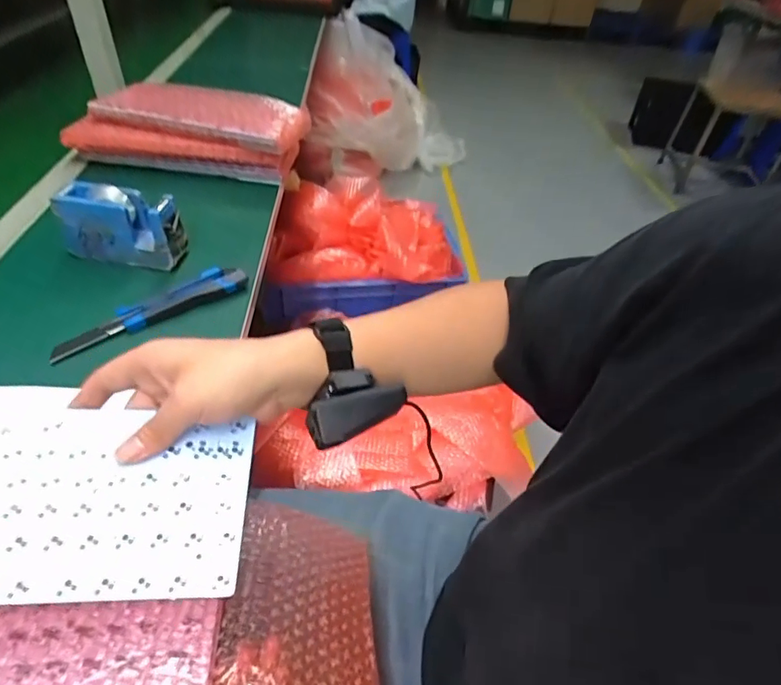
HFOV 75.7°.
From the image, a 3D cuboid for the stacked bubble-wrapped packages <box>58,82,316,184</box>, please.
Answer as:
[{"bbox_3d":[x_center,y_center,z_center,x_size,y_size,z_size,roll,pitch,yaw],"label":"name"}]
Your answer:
[{"bbox_3d":[-0.311,-0.334,0.791,0.358,0.095,0.127,6,43,-1],"label":"stacked bubble-wrapped packages"}]

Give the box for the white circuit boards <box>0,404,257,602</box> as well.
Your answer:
[{"bbox_3d":[-0.246,0.091,0.300,0.309,0.004,0.118,2,51,-7],"label":"white circuit boards"}]

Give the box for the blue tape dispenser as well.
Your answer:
[{"bbox_3d":[-0.316,-0.137,0.600,0.137,0.088,0.050,7,43,1],"label":"blue tape dispenser"}]

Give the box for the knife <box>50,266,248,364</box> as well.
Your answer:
[{"bbox_3d":[-0.255,-0.038,0.545,0.206,0.021,0.033,-29,53,-32],"label":"knife"}]

